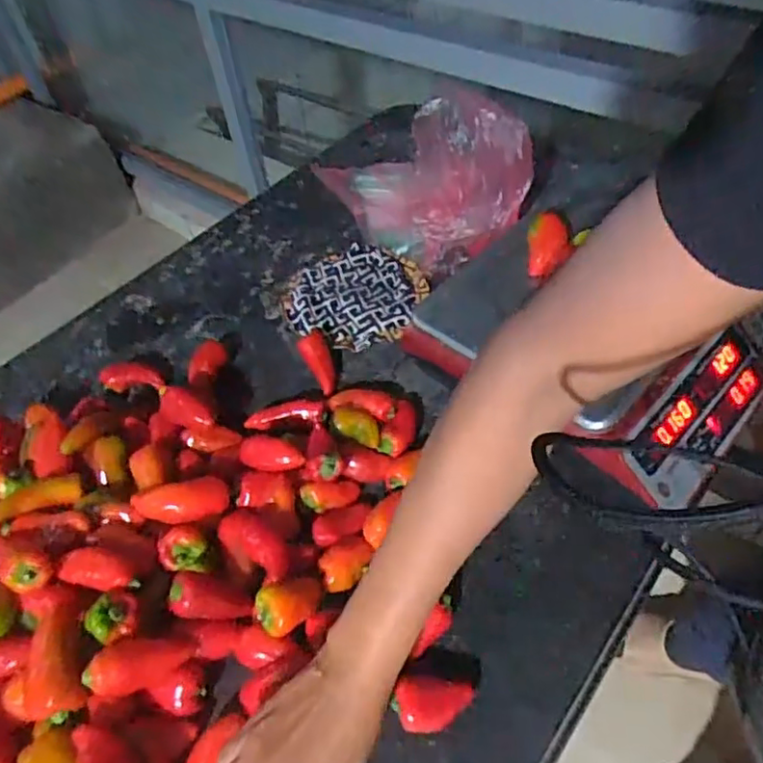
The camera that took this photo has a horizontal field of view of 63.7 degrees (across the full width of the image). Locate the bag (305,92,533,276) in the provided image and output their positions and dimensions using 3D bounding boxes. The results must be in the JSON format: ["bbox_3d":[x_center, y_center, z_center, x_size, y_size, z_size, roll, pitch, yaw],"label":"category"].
[{"bbox_3d":[0.044,-0.281,0.802,0.141,0.185,0.316,-27,54,-16],"label":"bag"}]

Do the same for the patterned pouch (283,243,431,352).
[{"bbox_3d":[-0.036,-0.115,0.794,0.170,0.022,0.164,17,55,18],"label":"patterned pouch"}]

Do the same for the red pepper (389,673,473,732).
[{"bbox_3d":[0.041,0.253,0.481,0.057,0.031,0.040,6,52,10],"label":"red pepper"}]

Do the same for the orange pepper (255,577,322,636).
[{"bbox_3d":[-0.075,0.185,0.509,0.056,0.036,0.045,-25,53,-15],"label":"orange pepper"}]

